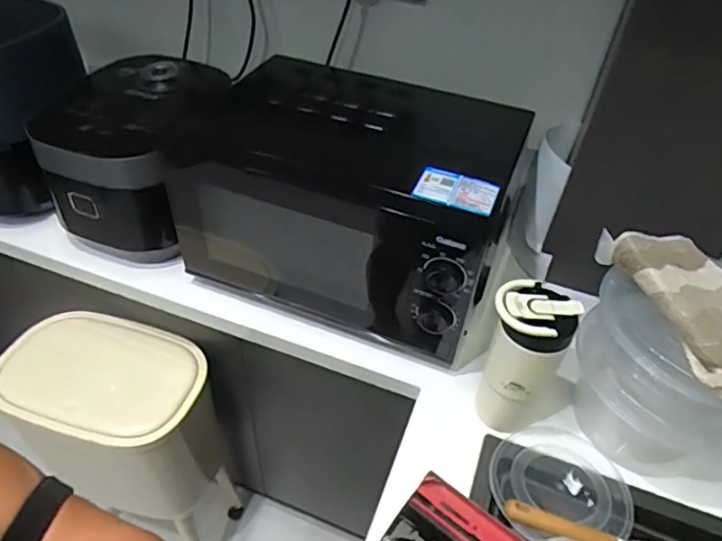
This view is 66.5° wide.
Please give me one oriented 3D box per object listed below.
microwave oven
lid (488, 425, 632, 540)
[{"bbox_3d":[-0.026,-0.118,0.854,0.461,0.259,0.332,16,45,12],"label":"microwave oven"},{"bbox_3d":[0.246,0.259,0.673,0.163,0.032,0.155,2,44,-2],"label":"lid"}]

